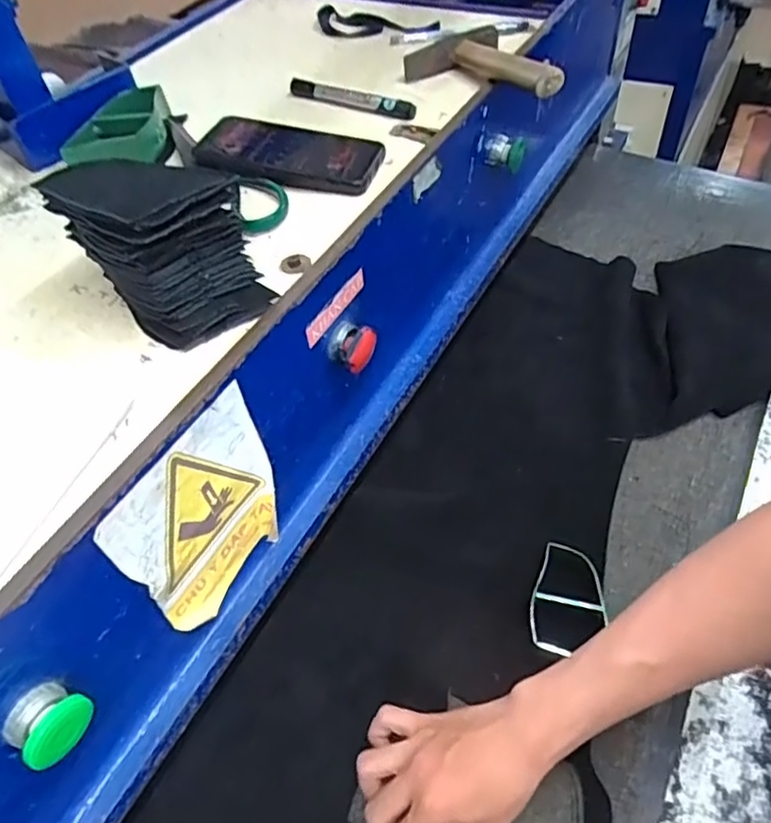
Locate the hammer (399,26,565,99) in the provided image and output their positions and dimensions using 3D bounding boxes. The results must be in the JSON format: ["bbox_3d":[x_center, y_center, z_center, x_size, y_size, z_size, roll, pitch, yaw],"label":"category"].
[{"bbox_3d":[0.110,-0.345,0.606,0.170,0.039,0.097,31,59,26],"label":"hammer"}]

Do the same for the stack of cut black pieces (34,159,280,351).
[{"bbox_3d":[-0.147,-0.110,0.406,0.091,0.099,0.107,-39,58,-23],"label":"stack of cut black pieces"}]

